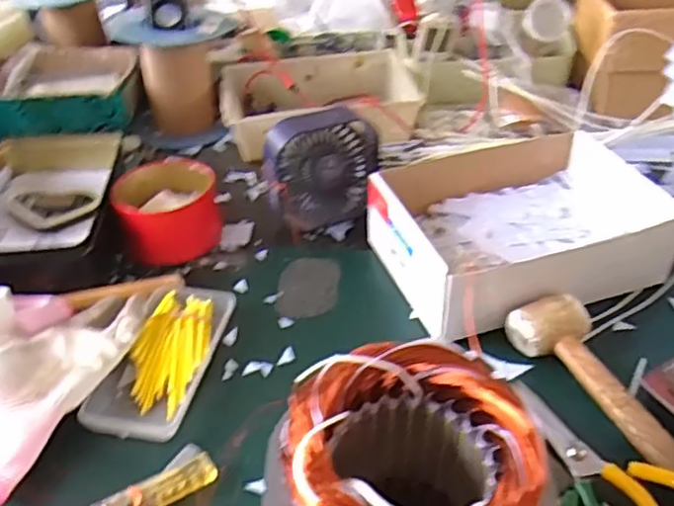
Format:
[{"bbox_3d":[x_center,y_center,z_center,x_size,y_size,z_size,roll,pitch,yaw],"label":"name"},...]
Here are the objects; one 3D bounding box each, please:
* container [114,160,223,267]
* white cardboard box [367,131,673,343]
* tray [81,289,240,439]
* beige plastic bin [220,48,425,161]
[{"bbox_3d":[-0.175,-0.044,0.686,0.103,0.061,0.096,-13,40,-15],"label":"container"},{"bbox_3d":[0.171,-0.033,0.630,0.252,0.073,0.197,-17,42,-17],"label":"white cardboard box"},{"bbox_3d":[-0.143,0.086,0.552,0.071,0.018,0.159,8,41,13],"label":"tray"},{"bbox_3d":[-0.022,-0.197,0.863,0.246,0.068,0.192,-4,40,-2],"label":"beige plastic bin"}]

